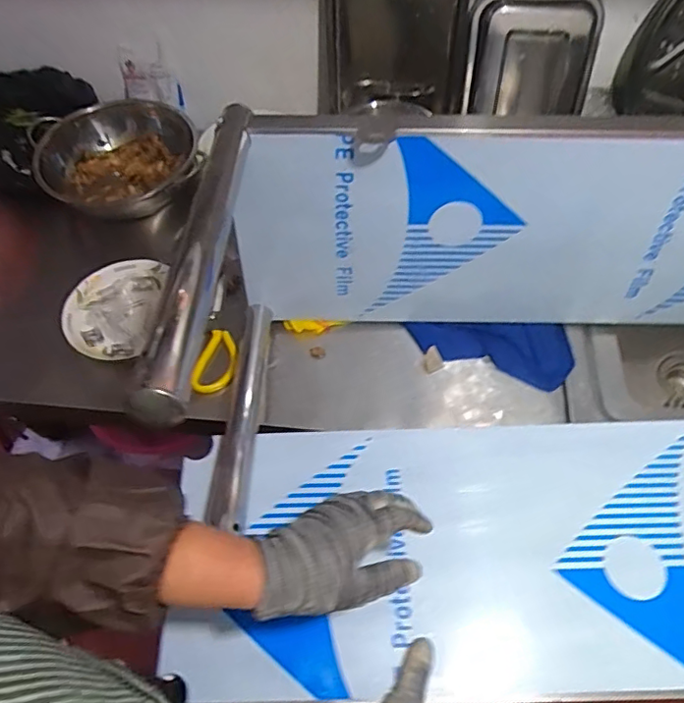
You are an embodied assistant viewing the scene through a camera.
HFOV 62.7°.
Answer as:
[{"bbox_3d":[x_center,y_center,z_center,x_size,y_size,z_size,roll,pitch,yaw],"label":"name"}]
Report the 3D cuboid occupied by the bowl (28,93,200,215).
[{"bbox_3d":[-0.381,-0.329,0.976,0.272,0.075,0.279,-20,58,-11],"label":"bowl"}]

